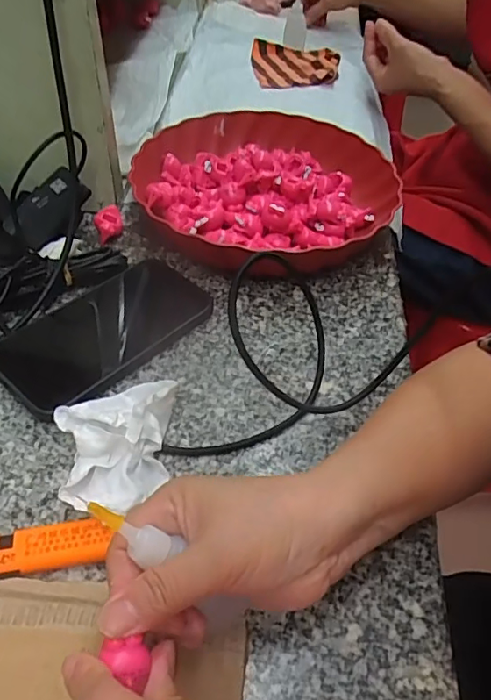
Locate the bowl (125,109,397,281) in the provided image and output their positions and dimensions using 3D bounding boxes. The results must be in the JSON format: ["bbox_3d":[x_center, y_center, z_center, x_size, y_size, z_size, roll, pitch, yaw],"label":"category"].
[{"bbox_3d":[0.021,-0.155,0.526,0.246,0.051,0.246,3,47,-3],"label":"bowl"}]

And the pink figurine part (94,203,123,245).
[{"bbox_3d":[-0.125,-0.114,0.492,0.024,0.027,0.023,-9,48,-13],"label":"pink figurine part"}]

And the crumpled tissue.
[{"bbox_3d":[-0.077,0.061,0.328,0.072,0.037,0.080,-7,48,-11],"label":"crumpled tissue"}]

